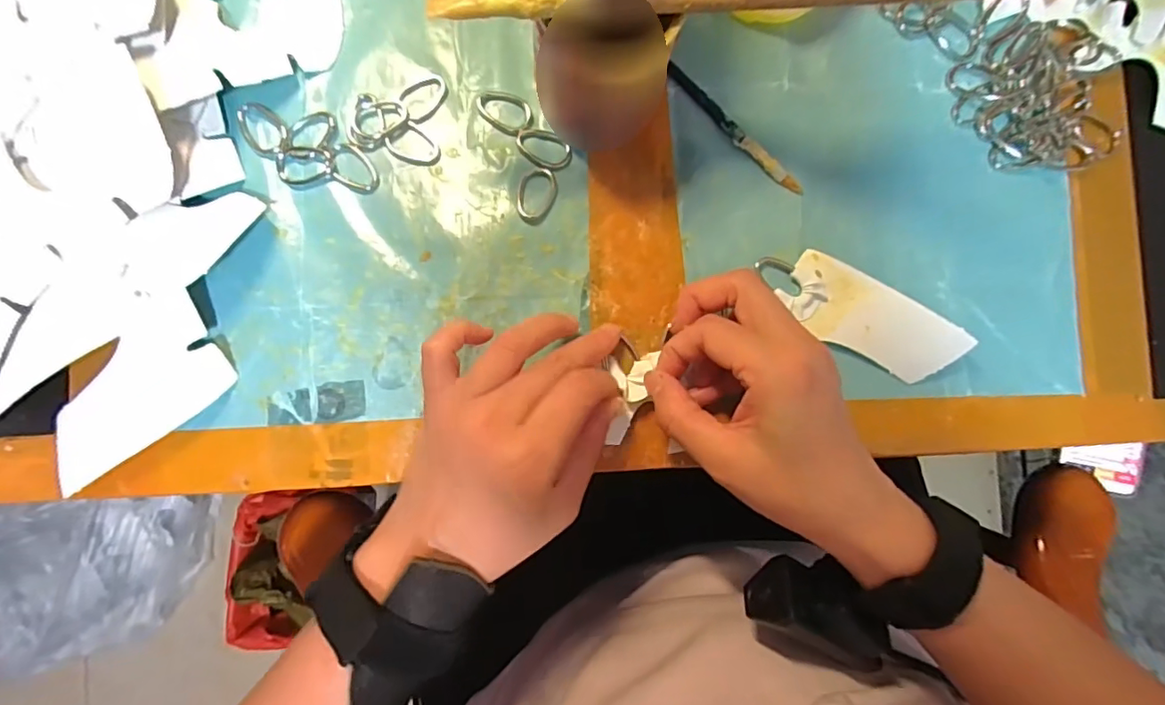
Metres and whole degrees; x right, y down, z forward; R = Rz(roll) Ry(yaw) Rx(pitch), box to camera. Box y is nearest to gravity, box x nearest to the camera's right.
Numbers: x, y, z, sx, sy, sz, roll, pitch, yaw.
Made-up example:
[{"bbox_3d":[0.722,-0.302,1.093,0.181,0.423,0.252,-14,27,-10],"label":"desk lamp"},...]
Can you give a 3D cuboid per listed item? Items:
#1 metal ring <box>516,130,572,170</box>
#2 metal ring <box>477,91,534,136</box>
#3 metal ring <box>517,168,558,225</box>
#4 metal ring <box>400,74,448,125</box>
[{"bbox_3d":[-0.020,-0.107,0.284,0.029,0.004,0.019,16,86,-2],"label":"metal ring"},{"bbox_3d":[-0.040,-0.128,0.283,0.030,0.004,0.019,27,85,-2],"label":"metal ring"},{"bbox_3d":[-0.024,-0.082,0.280,0.019,0.004,0.030,12,86,-3],"label":"metal ring"},{"bbox_3d":[-0.083,-0.134,0.282,0.028,0.004,0.019,-42,90,-5],"label":"metal ring"}]

